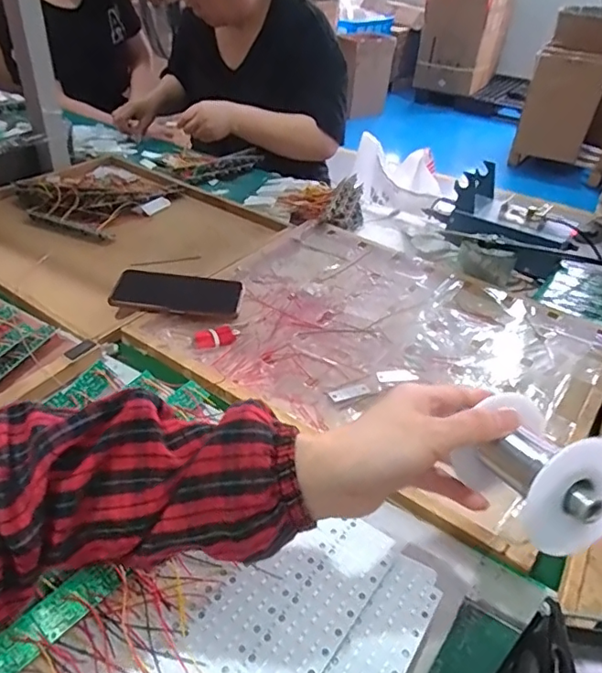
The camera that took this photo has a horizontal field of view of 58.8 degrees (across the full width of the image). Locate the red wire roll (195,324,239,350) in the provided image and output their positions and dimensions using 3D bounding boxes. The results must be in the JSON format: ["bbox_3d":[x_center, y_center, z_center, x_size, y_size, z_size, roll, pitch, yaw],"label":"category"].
[{"bbox_3d":[-0.103,0.000,0.657,0.054,0.013,0.029,-14,41,-19],"label":"red wire roll"}]

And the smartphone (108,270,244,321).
[{"bbox_3d":[-0.164,-0.056,0.718,0.168,0.014,0.084,4,45,-3],"label":"smartphone"}]

